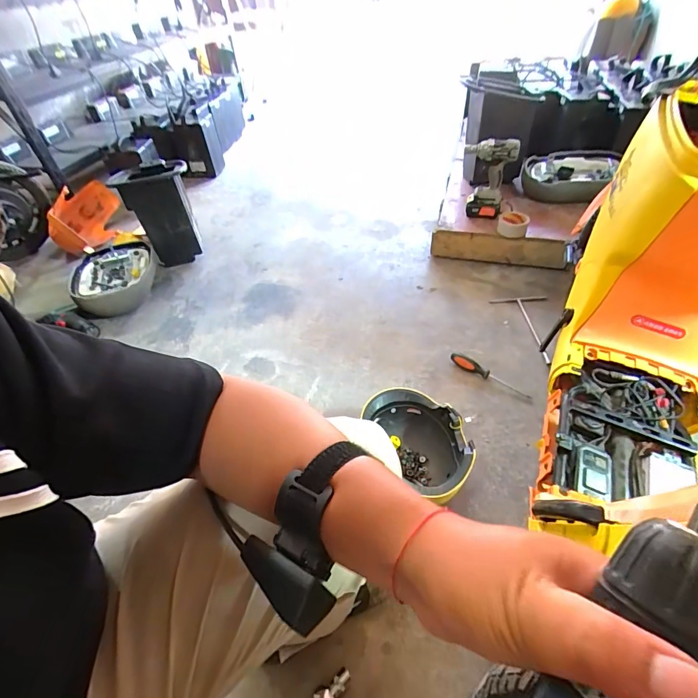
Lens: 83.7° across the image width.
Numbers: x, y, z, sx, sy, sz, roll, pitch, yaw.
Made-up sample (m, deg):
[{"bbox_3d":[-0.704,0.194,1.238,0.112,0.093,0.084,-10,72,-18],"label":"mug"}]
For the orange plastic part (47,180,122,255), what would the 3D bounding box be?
[{"bbox_3d":[-1.034,-0.512,1.538,0.204,0.222,0.416,-20,49,-14],"label":"orange plastic part"}]

